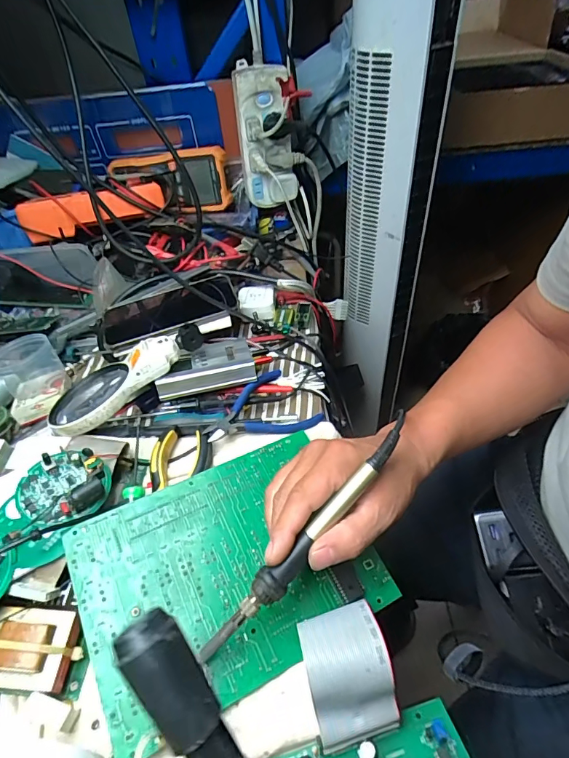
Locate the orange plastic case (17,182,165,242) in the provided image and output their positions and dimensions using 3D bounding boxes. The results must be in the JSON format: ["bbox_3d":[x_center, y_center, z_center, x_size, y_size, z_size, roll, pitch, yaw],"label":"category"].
[{"bbox_3d":[-0.253,-0.221,0.568,0.180,0.048,0.029,-12,47,-6],"label":"orange plastic case"}]

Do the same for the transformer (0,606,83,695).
[{"bbox_3d":[-0.180,0.190,0.308,0.063,0.027,0.049,4,70,-4],"label":"transformer"}]

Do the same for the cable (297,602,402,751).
[{"bbox_3d":[0.040,0.188,0.281,0.050,0.047,0.069,-12,47,-6],"label":"cable"}]

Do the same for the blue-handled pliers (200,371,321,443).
[{"bbox_3d":[-0.026,0.035,0.443,0.113,0.024,0.080,-34,53,-24],"label":"blue-handled pliers"}]

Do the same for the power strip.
[{"bbox_3d":[-0.025,-0.354,0.647,0.082,0.178,0.045,-8,47,-3],"label":"power strip"}]

